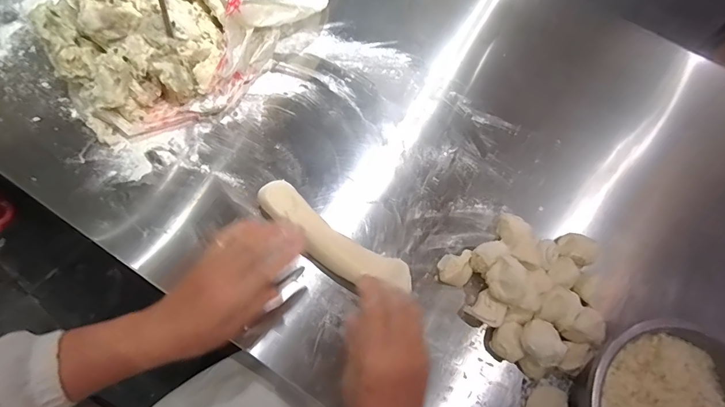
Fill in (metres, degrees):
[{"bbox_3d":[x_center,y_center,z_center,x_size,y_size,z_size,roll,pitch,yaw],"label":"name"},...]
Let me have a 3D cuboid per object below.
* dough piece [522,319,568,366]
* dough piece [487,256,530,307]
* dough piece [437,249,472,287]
[{"bbox_3d":[0.193,0.152,0.409,0.035,0.031,0.049,-20,71,-12],"label":"dough piece"},{"bbox_3d":[0.165,0.088,0.434,0.042,0.028,0.051,14,68,3],"label":"dough piece"},{"bbox_3d":[0.113,0.081,0.461,0.041,0.031,0.037,-9,69,-8],"label":"dough piece"}]

